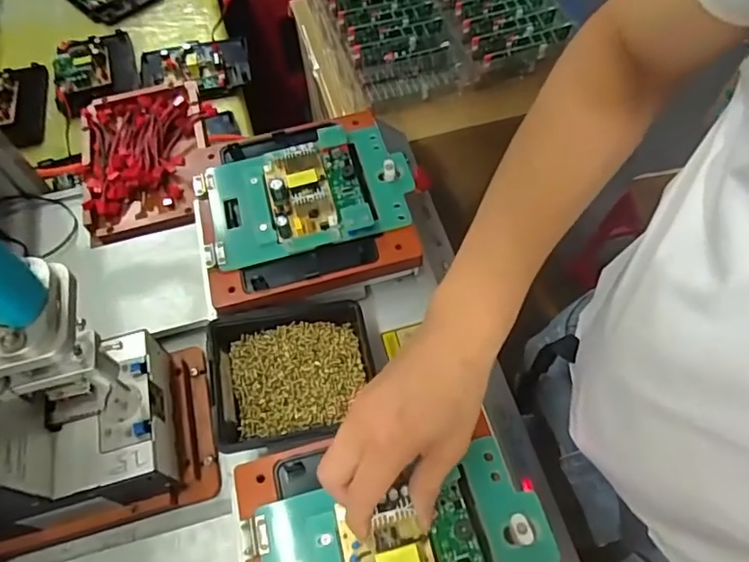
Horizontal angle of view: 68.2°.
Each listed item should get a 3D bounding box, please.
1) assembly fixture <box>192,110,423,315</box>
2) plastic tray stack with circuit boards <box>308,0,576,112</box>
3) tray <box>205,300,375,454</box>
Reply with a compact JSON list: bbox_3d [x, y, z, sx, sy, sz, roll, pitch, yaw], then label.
[{"bbox_3d":[-0.071,-0.083,0.545,0.206,0.039,0.198,-14,61,-6],"label":"assembly fixture"},{"bbox_3d":[0.093,-0.446,0.894,0.360,0.080,0.373,-16,61,-7],"label":"plastic tray stack with circuit boards"},{"bbox_3d":[-0.071,0.080,0.485,0.135,0.039,0.118,-12,61,-5],"label":"tray"}]

